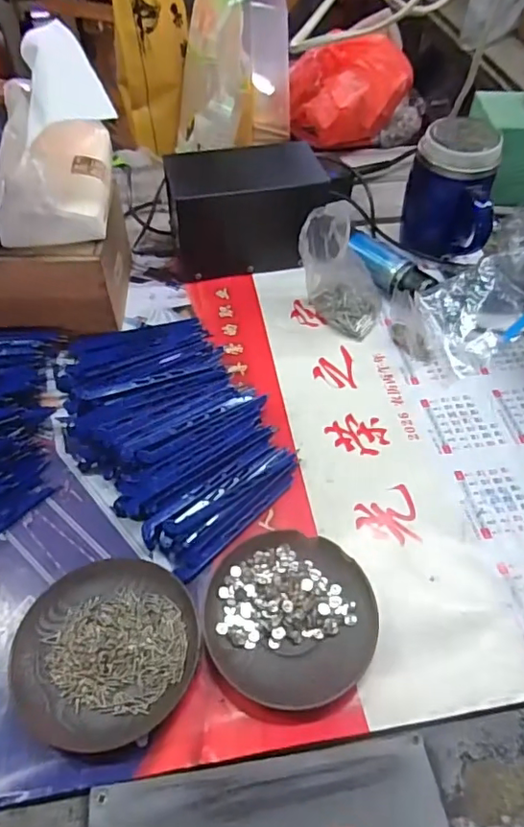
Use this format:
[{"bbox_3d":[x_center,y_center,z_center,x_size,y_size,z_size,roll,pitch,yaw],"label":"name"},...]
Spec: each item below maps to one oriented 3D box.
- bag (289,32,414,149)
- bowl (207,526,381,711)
[{"bbox_3d":[0.118,-0.441,0.733,0.158,0.111,0.119,5,52,3],"label":"bag"},{"bbox_3d":[0.019,0.136,0.370,0.110,0.014,0.112,0,51,0],"label":"bowl"}]

